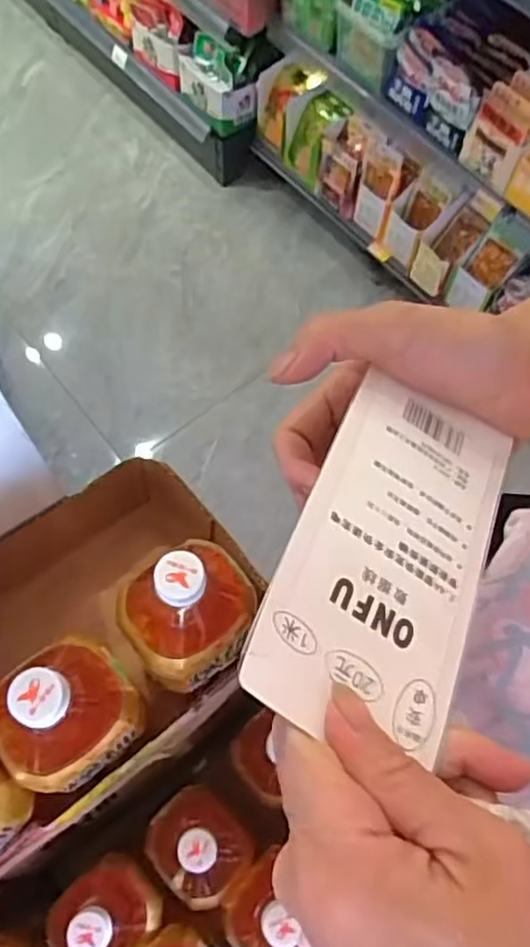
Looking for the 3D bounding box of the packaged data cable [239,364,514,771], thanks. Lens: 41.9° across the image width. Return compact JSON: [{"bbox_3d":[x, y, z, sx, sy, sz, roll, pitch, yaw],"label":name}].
[{"bbox_3d":[0.046,0.024,0.235,0.068,0.007,0.146,35,51,-7],"label":"packaged data cable"}]

